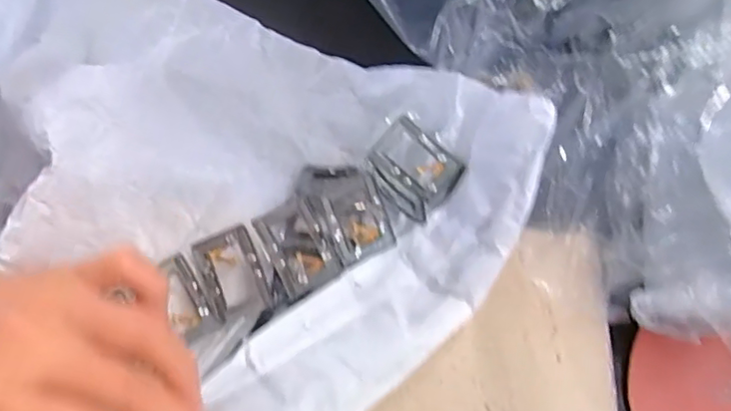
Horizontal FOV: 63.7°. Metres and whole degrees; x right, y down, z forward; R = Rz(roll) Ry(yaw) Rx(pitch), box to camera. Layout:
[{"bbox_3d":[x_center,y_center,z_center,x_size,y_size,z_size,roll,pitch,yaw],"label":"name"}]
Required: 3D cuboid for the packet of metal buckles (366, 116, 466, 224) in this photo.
[{"bbox_3d":[0.024,-0.019,0.313,0.045,0.006,0.039,39,91,2],"label":"packet of metal buckles"}]

